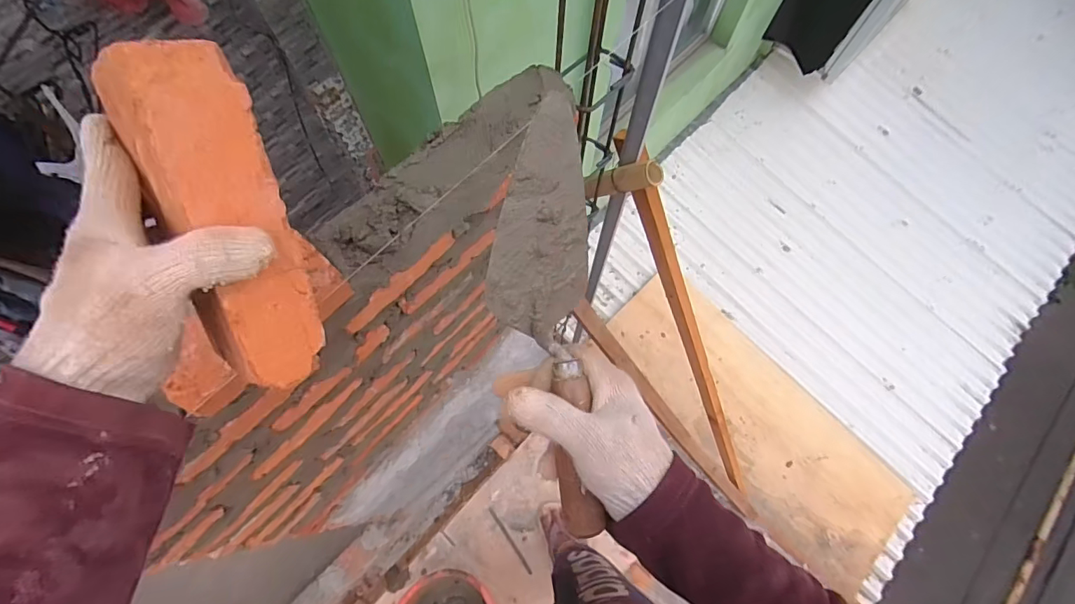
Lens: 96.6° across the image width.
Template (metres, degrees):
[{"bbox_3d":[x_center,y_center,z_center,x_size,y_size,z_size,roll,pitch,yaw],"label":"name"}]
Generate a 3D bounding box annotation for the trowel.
[{"bbox_3d":[0.008,0.022,0.358,0.079,0.064,0.320,-4,91,-3],"label":"trowel"}]

